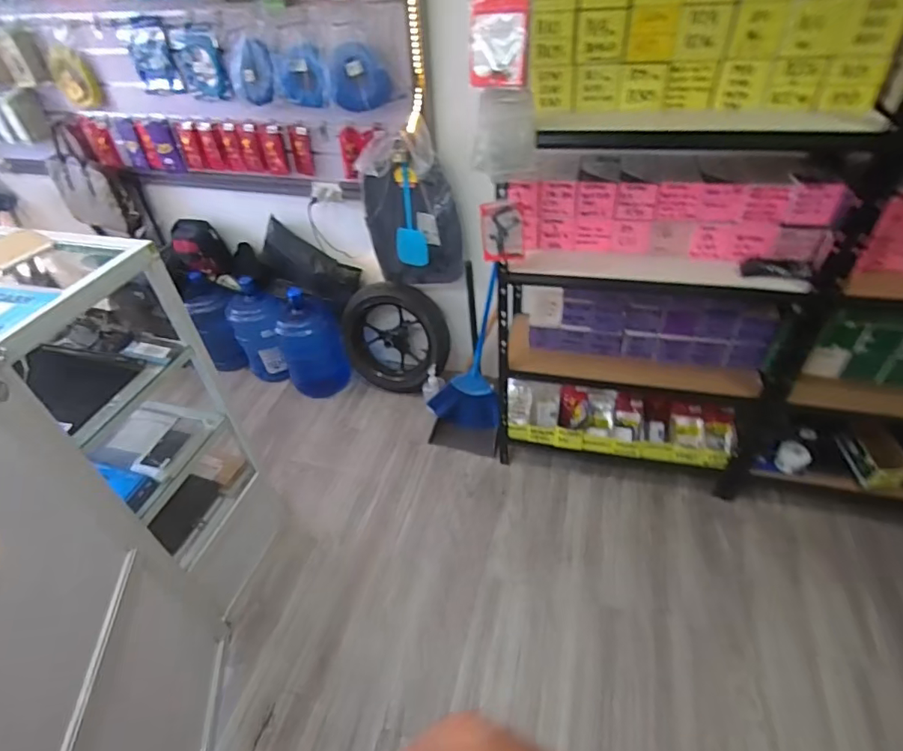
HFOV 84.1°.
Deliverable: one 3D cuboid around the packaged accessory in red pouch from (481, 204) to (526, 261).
[{"bbox_3d":[0.126,-0.349,1.232,0.105,0.150,0.016,1,42,5],"label":"packaged accessory in red pouch"}]

